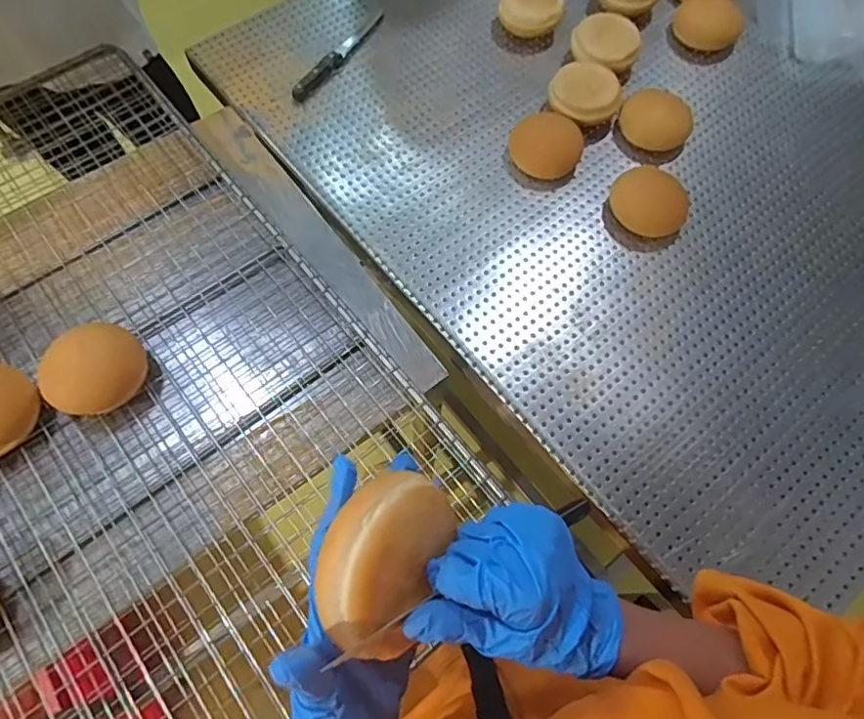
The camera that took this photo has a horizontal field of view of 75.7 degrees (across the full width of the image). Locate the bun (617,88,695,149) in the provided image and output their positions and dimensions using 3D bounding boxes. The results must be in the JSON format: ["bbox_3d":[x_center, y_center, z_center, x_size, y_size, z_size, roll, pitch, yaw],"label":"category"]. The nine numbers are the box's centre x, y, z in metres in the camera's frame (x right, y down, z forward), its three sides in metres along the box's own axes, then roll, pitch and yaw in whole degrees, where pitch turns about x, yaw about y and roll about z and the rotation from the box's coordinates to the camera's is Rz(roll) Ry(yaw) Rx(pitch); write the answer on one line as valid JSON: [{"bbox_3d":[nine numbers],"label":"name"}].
[{"bbox_3d":[0.318,-0.340,0.788,0.096,0.049,0.096,1,65,-3],"label":"bun"}]

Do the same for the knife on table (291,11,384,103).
[{"bbox_3d":[-0.136,-0.448,0.819,0.025,0.018,0.205,32,67,11],"label":"knife on table"}]

